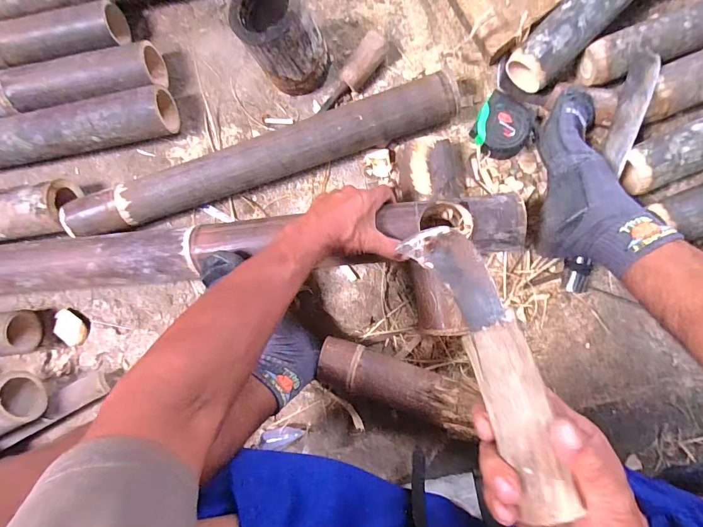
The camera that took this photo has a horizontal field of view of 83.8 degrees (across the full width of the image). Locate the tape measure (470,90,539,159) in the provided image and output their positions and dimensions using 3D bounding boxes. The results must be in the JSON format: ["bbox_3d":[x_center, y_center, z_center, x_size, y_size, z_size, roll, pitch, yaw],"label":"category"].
[{"bbox_3d":[0.225,-0.201,0.575,0.085,0.038,0.092,0,88,6],"label":"tape measure"}]

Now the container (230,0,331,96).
[{"bbox_3d":[-0.098,-0.318,0.558,0.092,0.147,0.104,-38,85,4],"label":"container"}]

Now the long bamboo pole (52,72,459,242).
[{"bbox_3d":[-0.132,-0.147,0.581,0.616,0.075,0.063,-17,86,5],"label":"long bamboo pole"}]

